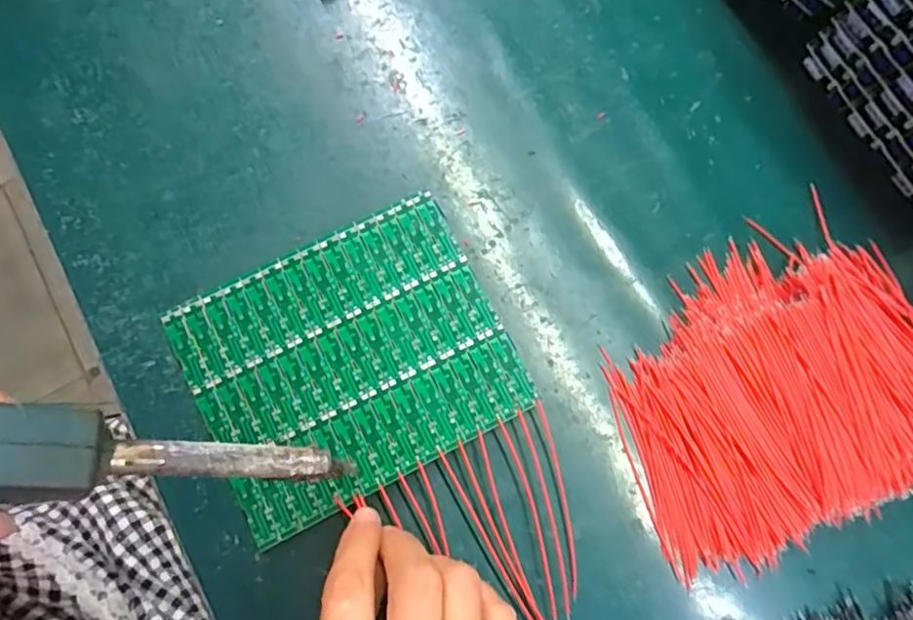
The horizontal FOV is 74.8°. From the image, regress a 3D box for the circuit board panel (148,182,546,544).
[{"bbox_3d":[-0.053,0.024,0.296,0.149,0.004,0.123,-27,79,-7],"label":"circuit board panel"}]

